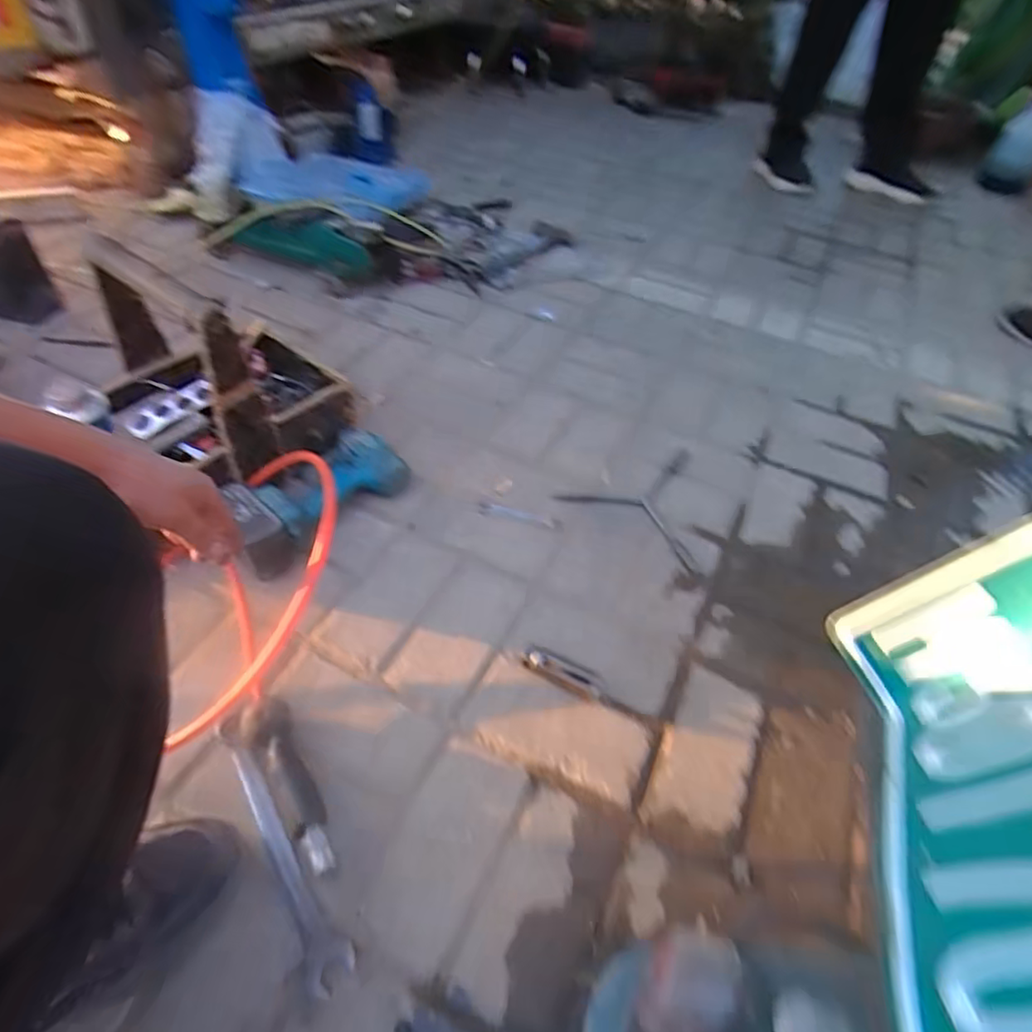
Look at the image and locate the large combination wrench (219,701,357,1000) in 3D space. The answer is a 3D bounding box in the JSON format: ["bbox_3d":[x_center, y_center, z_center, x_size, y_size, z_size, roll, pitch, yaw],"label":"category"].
[{"bbox_3d":[-0.214,0.281,0.529,0.038,0.018,0.259,-26,54,-23],"label":"large combination wrench"}]

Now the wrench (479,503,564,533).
[{"bbox_3d":[0.007,0.001,0.814,0.117,0.006,0.020,13,49,9],"label":"wrench"}]

